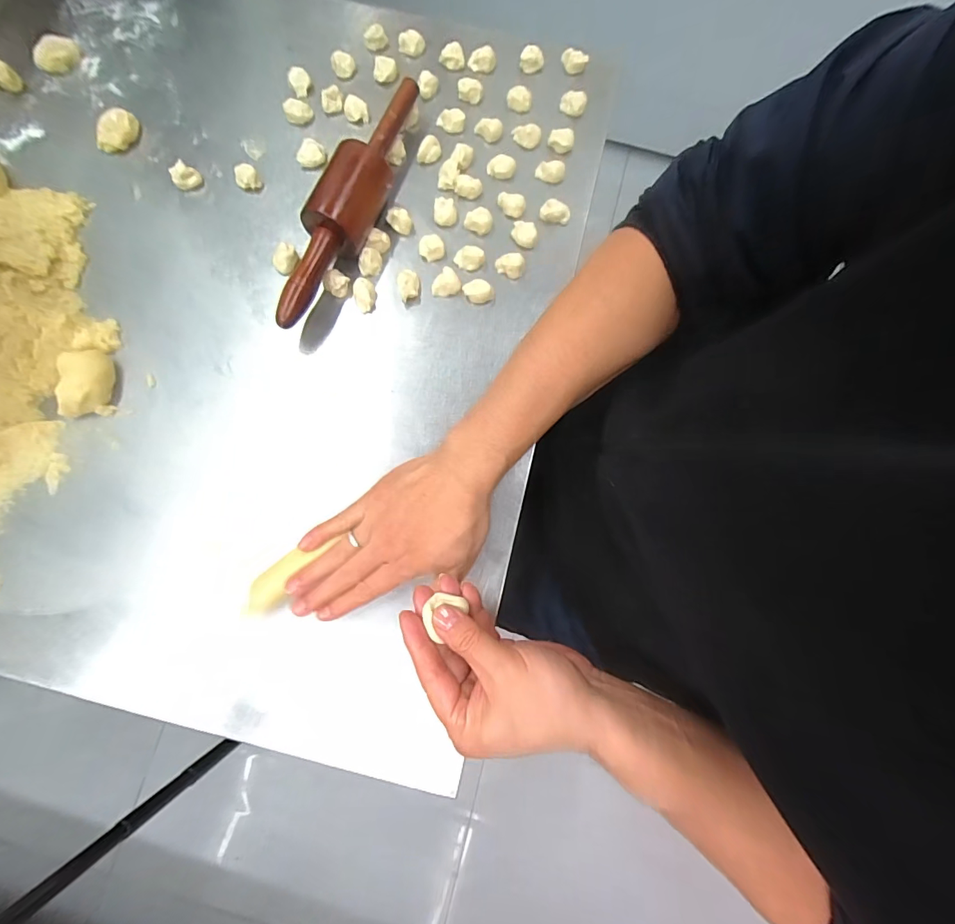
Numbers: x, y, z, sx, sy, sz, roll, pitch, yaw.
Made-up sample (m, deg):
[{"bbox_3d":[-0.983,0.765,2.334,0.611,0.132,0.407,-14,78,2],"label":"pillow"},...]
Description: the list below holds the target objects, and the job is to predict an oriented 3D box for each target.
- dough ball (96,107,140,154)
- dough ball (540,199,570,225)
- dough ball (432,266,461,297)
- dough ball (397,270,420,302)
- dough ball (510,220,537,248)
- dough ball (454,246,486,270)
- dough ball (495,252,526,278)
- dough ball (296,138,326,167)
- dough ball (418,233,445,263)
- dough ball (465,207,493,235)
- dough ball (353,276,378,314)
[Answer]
[{"bbox_3d":[-0.397,-0.364,0.483,0.050,0.019,0.039,-37,81,-8],"label":"dough ball"},{"bbox_3d":[0.082,-0.264,0.464,0.032,0.011,0.019,23,79,4],"label":"dough ball"},{"bbox_3d":[-0.032,-0.186,0.452,0.029,0.013,0.026,0,78,-1],"label":"dough ball"},{"bbox_3d":[-0.070,-0.179,0.445,0.021,0.016,0.026,-16,78,-4],"label":"dough ball"},{"bbox_3d":[0.050,-0.240,0.461,0.031,0.015,0.020,38,80,7],"label":"dough ball"},{"bbox_3d":[-0.009,-0.210,0.451,0.032,0.019,0.017,6,78,1],"label":"dough ball"},{"bbox_3d":[0.035,-0.204,0.453,0.029,0.015,0.023,32,79,6],"label":"dough ball"},{"bbox_3d":[-0.183,-0.336,0.480,0.031,0.014,0.025,-22,79,-5],"label":"dough ball"},{"bbox_3d":[-0.048,-0.224,0.456,0.024,0.018,0.026,0,78,-1],"label":"dough ball"},{"bbox_3d":[0.002,-0.255,0.462,0.028,0.015,0.026,0,78,-1],"label":"dough ball"},{"bbox_3d":[-0.114,-0.169,0.444,0.022,0.017,0.029,-11,78,-3],"label":"dough ball"}]

